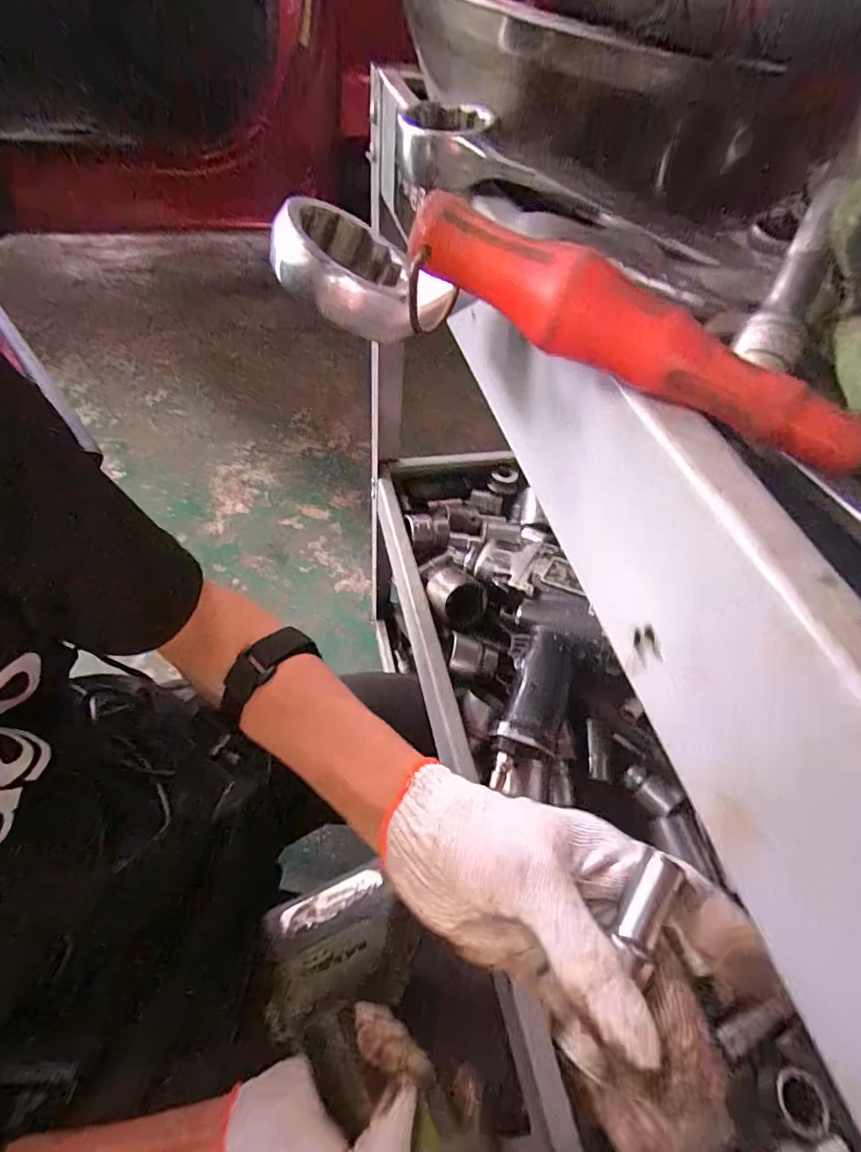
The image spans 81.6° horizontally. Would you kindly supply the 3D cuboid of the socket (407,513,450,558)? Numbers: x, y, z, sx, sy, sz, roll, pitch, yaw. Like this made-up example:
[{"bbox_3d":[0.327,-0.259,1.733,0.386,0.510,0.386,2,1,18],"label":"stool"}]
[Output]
[{"bbox_3d":[-0.002,-0.042,0.531,0.041,0.037,0.033,-3,55,-10],"label":"socket"}]

